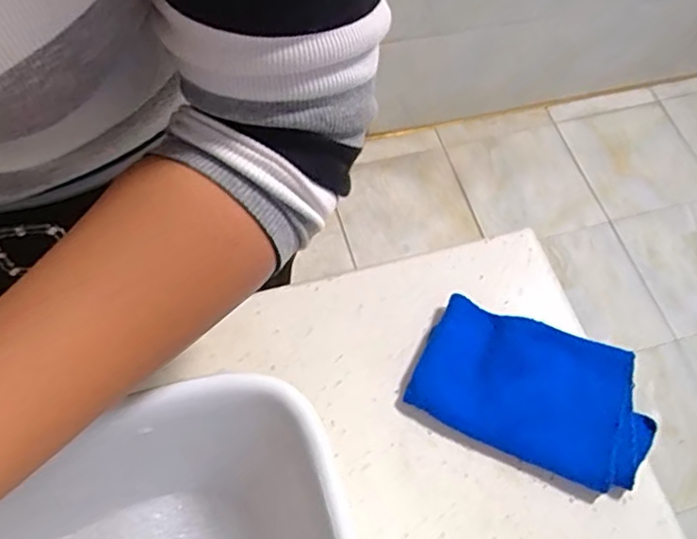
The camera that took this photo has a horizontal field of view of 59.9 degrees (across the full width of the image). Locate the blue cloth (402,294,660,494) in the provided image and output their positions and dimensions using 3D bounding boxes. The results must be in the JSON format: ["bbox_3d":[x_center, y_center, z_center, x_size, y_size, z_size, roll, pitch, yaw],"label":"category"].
[{"bbox_3d":[0.123,0.080,0.404,0.151,0.017,0.088,22,65,9],"label":"blue cloth"}]

